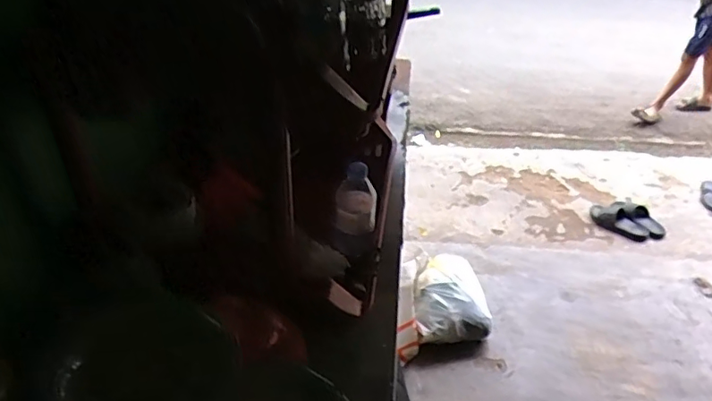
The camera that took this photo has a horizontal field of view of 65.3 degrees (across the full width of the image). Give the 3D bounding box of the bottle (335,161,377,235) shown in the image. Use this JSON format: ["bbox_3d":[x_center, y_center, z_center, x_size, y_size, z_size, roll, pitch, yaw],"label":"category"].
[{"bbox_3d":[0.000,0.001,0.773,0.057,0.094,0.047,0,34,1],"label":"bottle"}]

